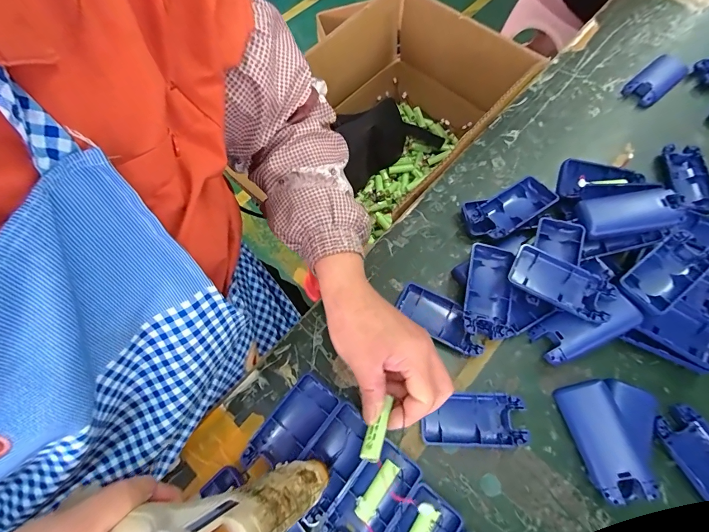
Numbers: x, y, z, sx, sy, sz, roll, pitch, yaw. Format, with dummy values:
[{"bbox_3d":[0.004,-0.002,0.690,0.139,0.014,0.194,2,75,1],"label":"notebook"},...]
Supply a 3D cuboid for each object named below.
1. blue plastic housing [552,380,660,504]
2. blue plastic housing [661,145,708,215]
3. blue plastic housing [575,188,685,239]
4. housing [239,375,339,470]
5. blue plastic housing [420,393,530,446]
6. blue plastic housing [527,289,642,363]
[{"bbox_3d":[0.213,0.148,0.303,0.044,0.015,0.089,-24,57,21],"label":"blue plastic housing"},{"bbox_3d":[0.393,-0.099,0.411,0.035,0.019,0.092,-1,66,0],"label":"blue plastic housing"},{"bbox_3d":[0.275,-0.053,0.358,0.088,0.028,0.040,-8,66,10],"label":"blue plastic housing"},{"bbox_3d":[-0.057,0.146,0.320,0.041,0.013,0.090,37,71,15],"label":"housing"},{"bbox_3d":[0.106,0.139,0.320,0.090,0.013,0.042,0,66,0],"label":"blue plastic housing"},{"bbox_3d":[0.216,0.056,0.328,0.089,0.023,0.040,-25,68,7],"label":"blue plastic housing"}]

